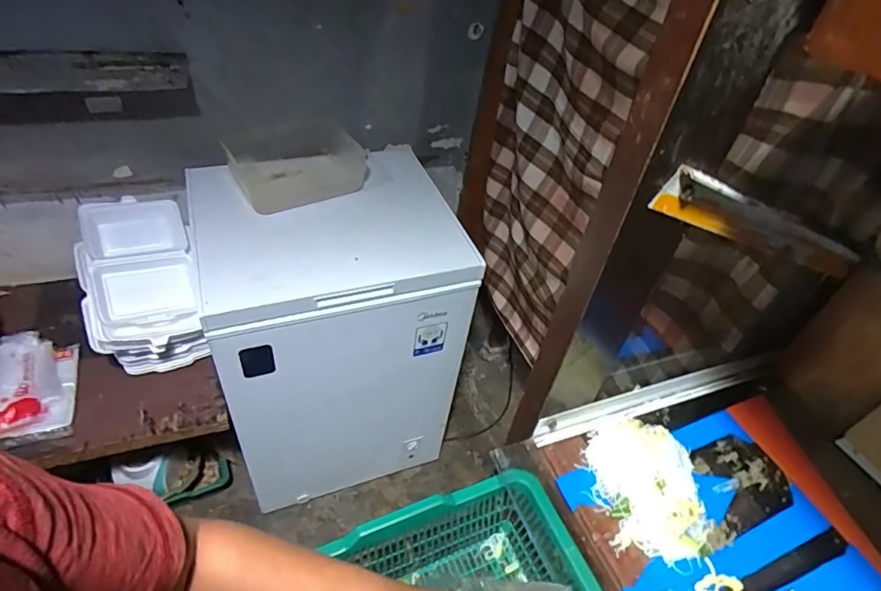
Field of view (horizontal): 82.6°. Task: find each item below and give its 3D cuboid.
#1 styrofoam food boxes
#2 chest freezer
[{"bbox_3d":[-0.621,-0.013,1.058,0.202,0.268,0.286,-16,50,-21],"label":"styrofoam food boxes"},{"bbox_3d":[-0.270,0.092,1.297,0.532,0.765,0.427,-12,49,-17],"label":"chest freezer"}]

